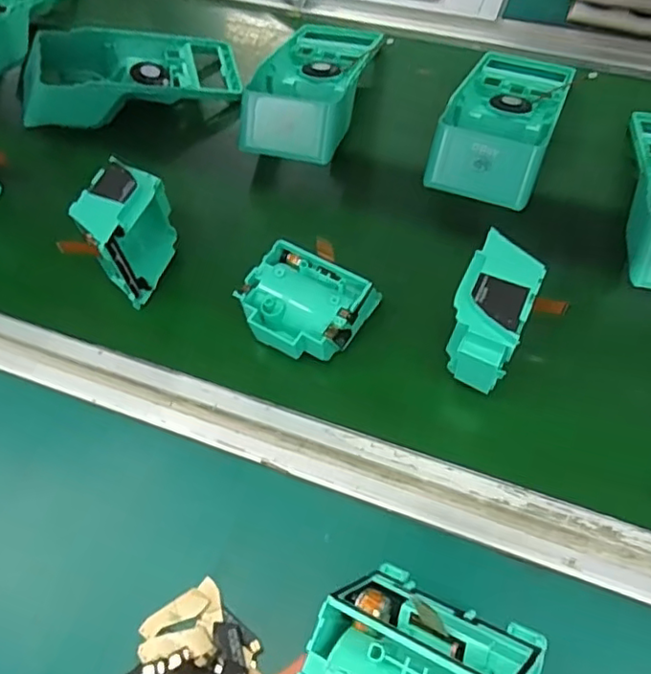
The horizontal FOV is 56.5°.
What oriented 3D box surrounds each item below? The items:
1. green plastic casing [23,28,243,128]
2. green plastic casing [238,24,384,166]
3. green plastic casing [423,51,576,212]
[{"bbox_3d":[-0.175,-0.235,0.542,0.189,0.057,0.090,-19,58,-8],"label":"green plastic casing"},{"bbox_3d":[-0.008,-0.226,0.527,0.092,0.054,0.195,13,59,12],"label":"green plastic casing"},{"bbox_3d":[0.147,-0.184,0.490,0.087,0.050,0.196,18,61,15],"label":"green plastic casing"}]

